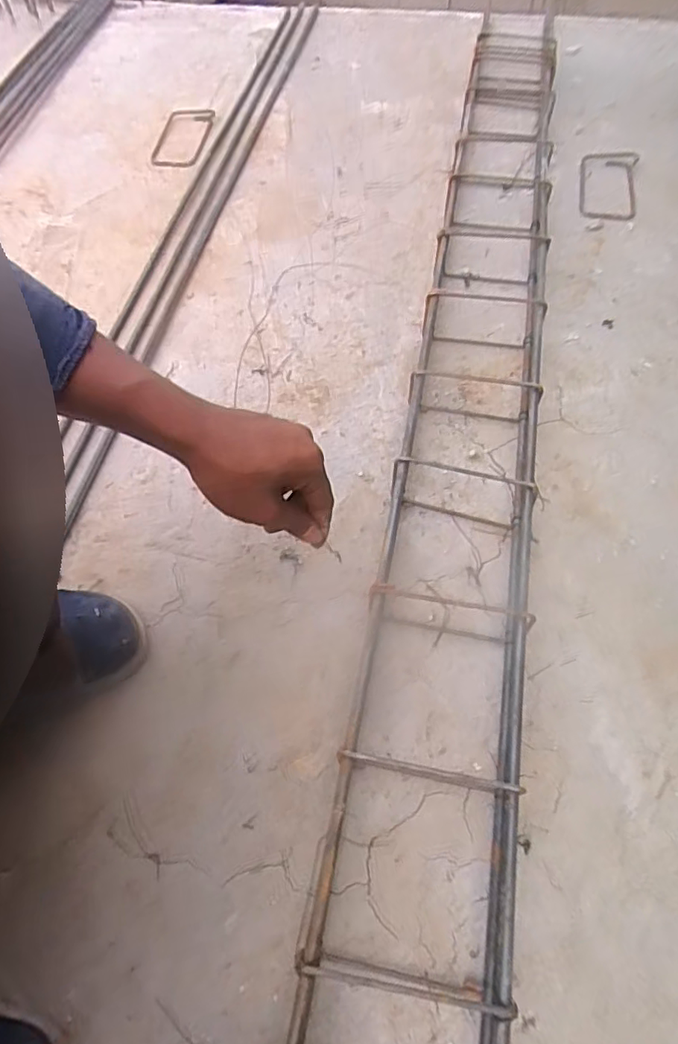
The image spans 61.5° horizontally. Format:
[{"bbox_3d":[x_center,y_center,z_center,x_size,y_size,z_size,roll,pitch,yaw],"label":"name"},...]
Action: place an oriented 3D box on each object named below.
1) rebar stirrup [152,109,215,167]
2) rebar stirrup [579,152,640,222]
[{"bbox_3d":[-0.280,-0.695,1.025,0.092,0.013,0.170,3,60,4],"label":"rebar stirrup"},{"bbox_3d":[0.435,-0.548,0.918,0.088,0.020,0.182,12,61,9],"label":"rebar stirrup"}]

